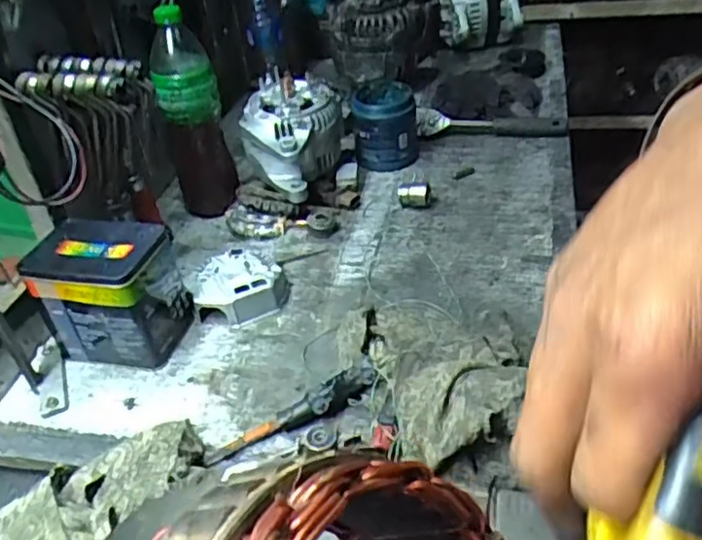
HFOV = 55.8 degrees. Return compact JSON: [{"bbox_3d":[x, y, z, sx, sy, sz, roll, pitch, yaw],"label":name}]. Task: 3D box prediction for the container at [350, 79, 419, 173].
[{"bbox_3d":[0.050,-0.211,0.975,0.093,0.102,0.100,-5,37,4],"label":"container"}]

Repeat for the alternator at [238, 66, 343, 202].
[{"bbox_3d":[-0.075,-0.181,0.881,0.134,0.118,0.156,-11,37,-5],"label":"alternator"}]

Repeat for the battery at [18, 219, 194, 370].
[{"bbox_3d":[-0.250,0.027,0.698,0.121,0.131,0.088,4,38,15],"label":"battery"}]

